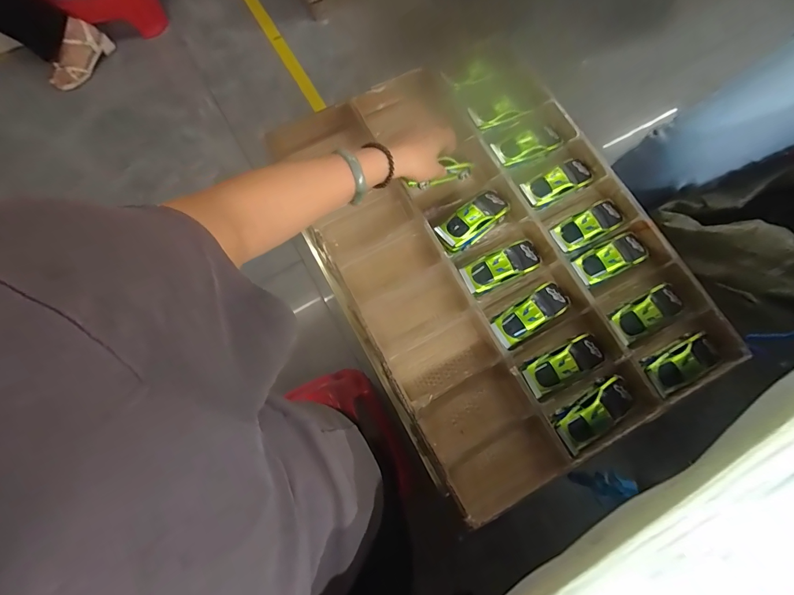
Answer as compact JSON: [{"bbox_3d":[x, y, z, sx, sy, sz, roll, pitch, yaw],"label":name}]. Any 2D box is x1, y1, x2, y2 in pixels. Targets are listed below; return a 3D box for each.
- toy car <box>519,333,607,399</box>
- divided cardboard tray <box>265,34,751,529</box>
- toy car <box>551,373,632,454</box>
[{"bbox_3d":[0.237,0.096,0.538,0.125,0.034,0.051,-25,77,-7],"label":"toy car"},{"bbox_3d":[0.145,-0.064,0.586,0.469,0.052,0.615,-28,77,-7],"label":"divided cardboard tray"},{"bbox_3d":[0.273,0.159,0.520,0.121,0.036,0.054,-36,79,-9],"label":"toy car"}]

